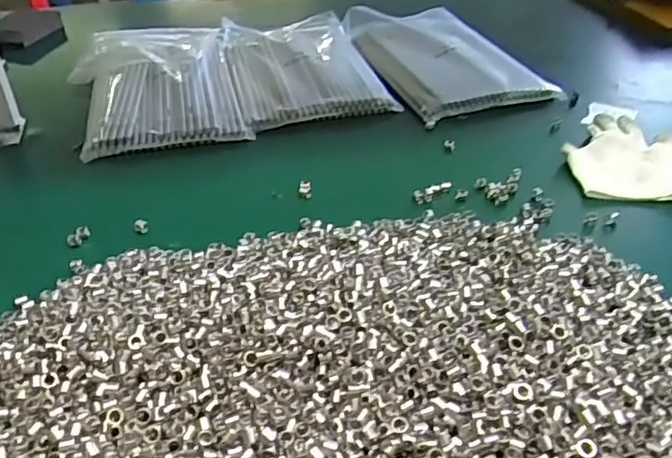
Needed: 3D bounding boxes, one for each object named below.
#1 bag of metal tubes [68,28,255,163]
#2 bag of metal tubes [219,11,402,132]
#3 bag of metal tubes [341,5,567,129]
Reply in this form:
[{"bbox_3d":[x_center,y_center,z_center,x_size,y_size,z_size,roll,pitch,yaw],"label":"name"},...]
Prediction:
[{"bbox_3d":[-0.226,-0.185,0.792,0.197,0.033,0.304,-10,38,-10],"label":"bag of metal tubes"},{"bbox_3d":[-0.054,-0.231,0.852,0.182,0.024,0.328,-10,38,-11],"label":"bag of metal tubes"},{"bbox_3d":[0.137,-0.244,0.859,0.185,0.024,0.325,-13,38,-14],"label":"bag of metal tubes"}]

